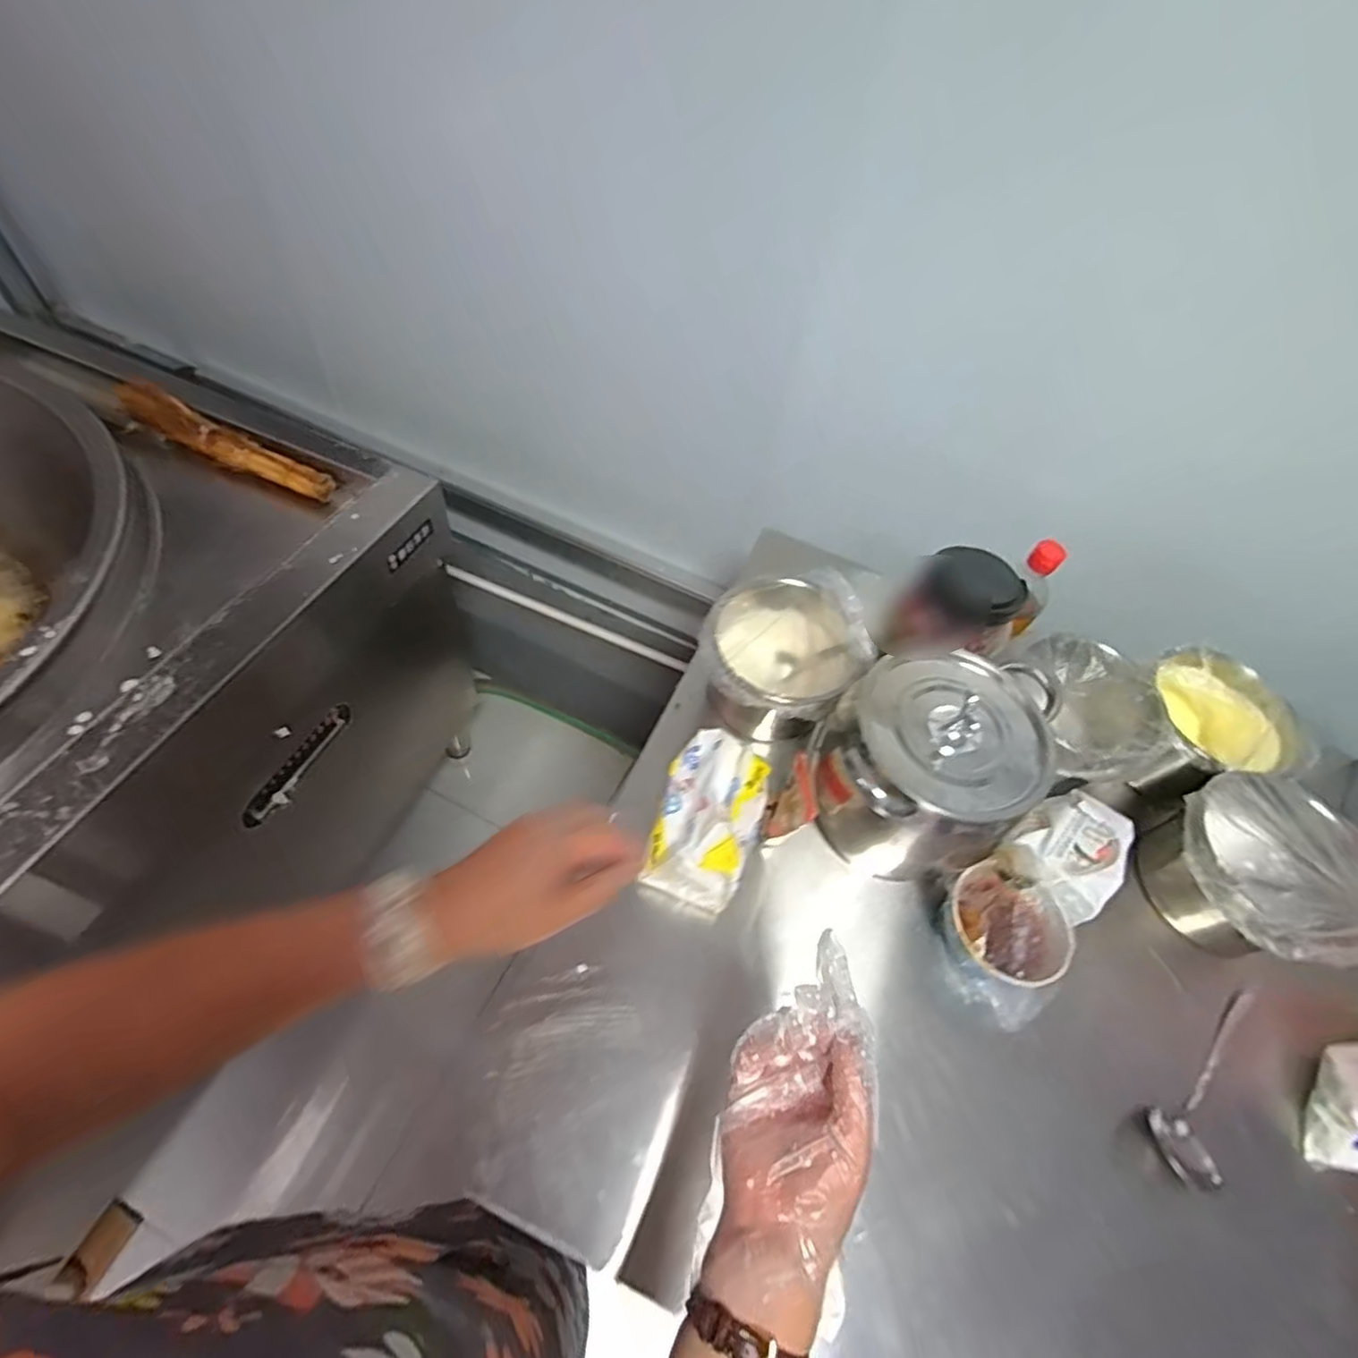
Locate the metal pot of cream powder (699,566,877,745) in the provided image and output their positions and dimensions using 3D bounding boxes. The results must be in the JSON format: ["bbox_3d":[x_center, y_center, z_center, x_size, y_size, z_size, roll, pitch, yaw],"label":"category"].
[{"bbox_3d":[0.107,-0.023,0.709,0.159,0.124,0.158,1,60,-2],"label":"metal pot of cream powder"}]

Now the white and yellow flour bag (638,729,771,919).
[{"bbox_3d":[0.029,0.131,0.629,0.097,0.070,0.158,14,60,5],"label":"white and yellow flour bag"}]

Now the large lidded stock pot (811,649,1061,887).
[{"bbox_3d":[0.233,0.076,0.623,0.173,0.173,0.200,41,66,19],"label":"large lidded stock pot"}]

